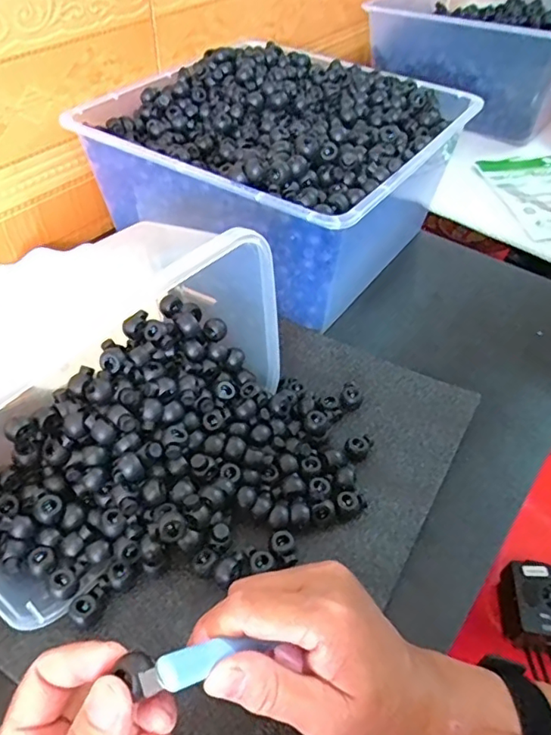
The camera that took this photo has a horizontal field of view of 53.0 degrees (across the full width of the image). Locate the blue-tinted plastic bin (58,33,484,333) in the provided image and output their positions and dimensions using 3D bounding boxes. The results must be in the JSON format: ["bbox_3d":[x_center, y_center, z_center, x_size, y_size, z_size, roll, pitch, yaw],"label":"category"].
[{"bbox_3d":[0.006,-0.211,0.553,0.296,0.118,0.283,28,51,21],"label":"blue-tinted plastic bin"}]

